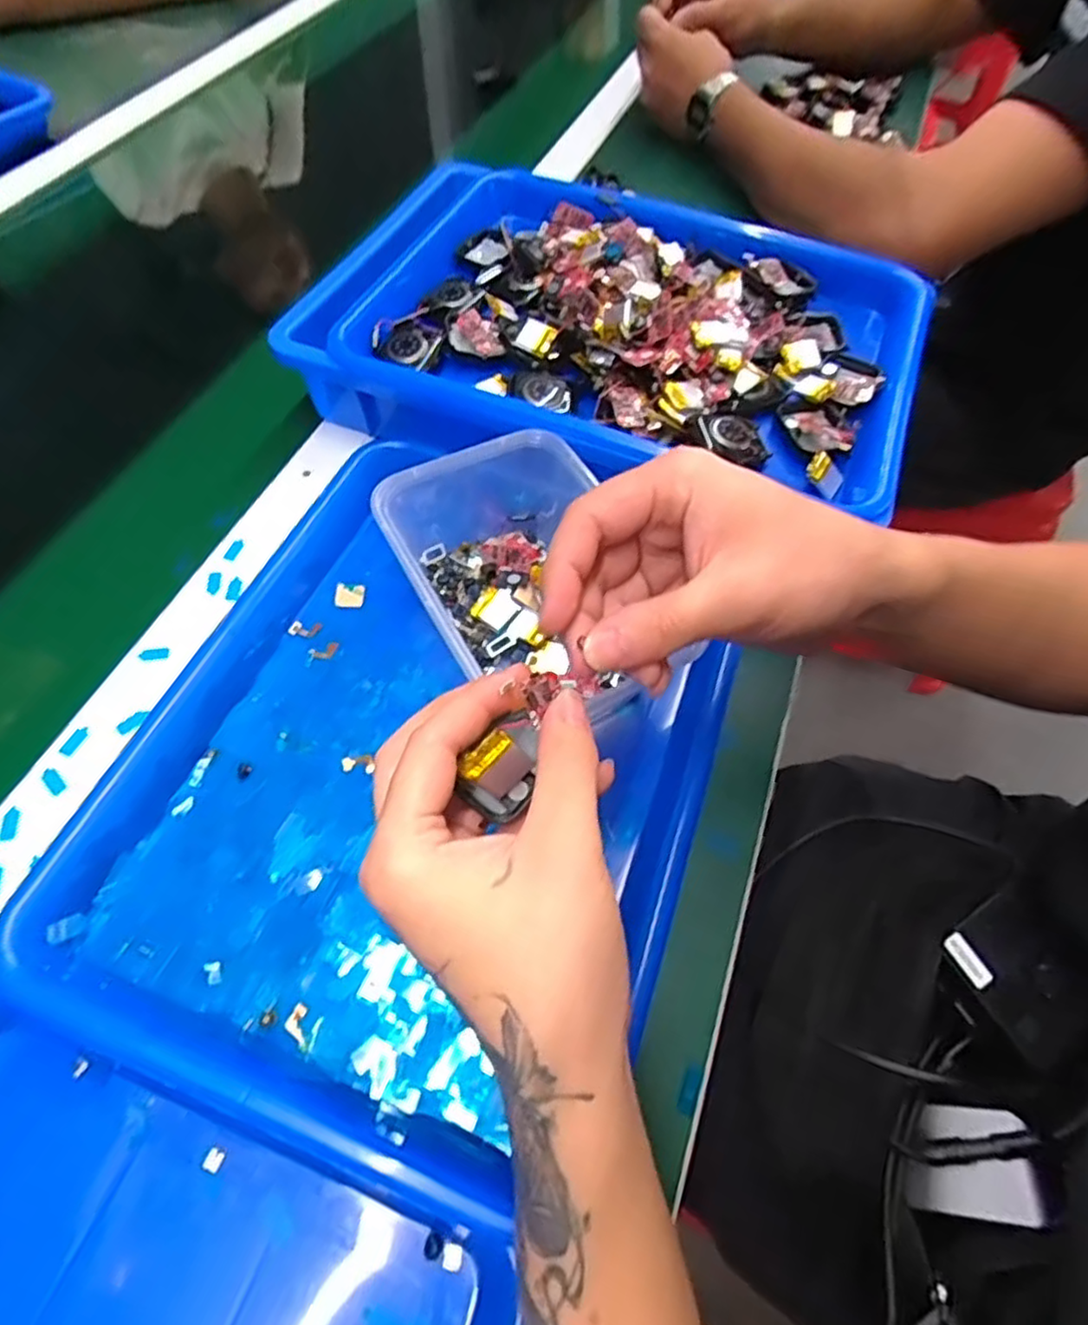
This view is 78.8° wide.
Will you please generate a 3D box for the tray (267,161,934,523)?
[{"bbox_3d":[0.036,-0.222,0.435,0.399,0.061,0.250,19,60,8],"label":"tray"}]

